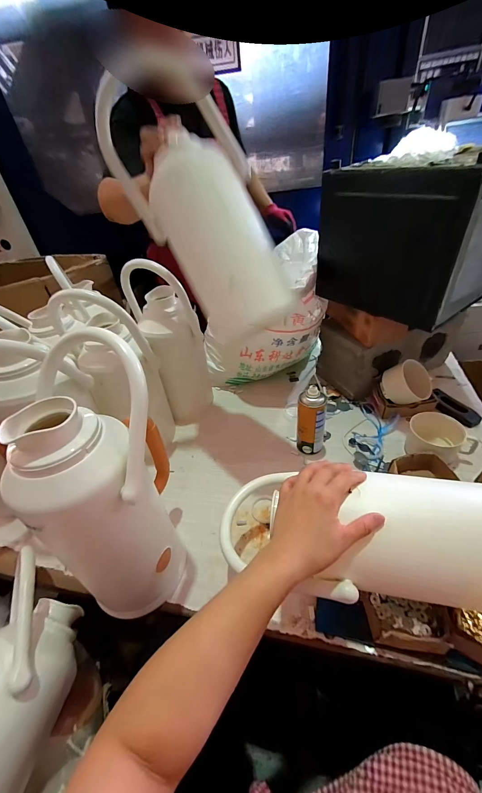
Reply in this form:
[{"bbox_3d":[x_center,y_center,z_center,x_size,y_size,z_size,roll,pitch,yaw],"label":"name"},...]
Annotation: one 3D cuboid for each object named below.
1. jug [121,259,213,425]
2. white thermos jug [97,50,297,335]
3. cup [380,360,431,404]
[{"bbox_3d":[-0.177,-0.137,0.813,0.142,0.422,0.135,-24,41,-19],"label":"jug"},{"bbox_3d":[-0.070,-0.306,0.507,0.149,0.422,0.145,-35,11,-29],"label":"white thermos jug"},{"bbox_3d":[0.438,-0.037,0.794,0.110,0.107,0.070,-10,-5,-19],"label":"cup"}]

